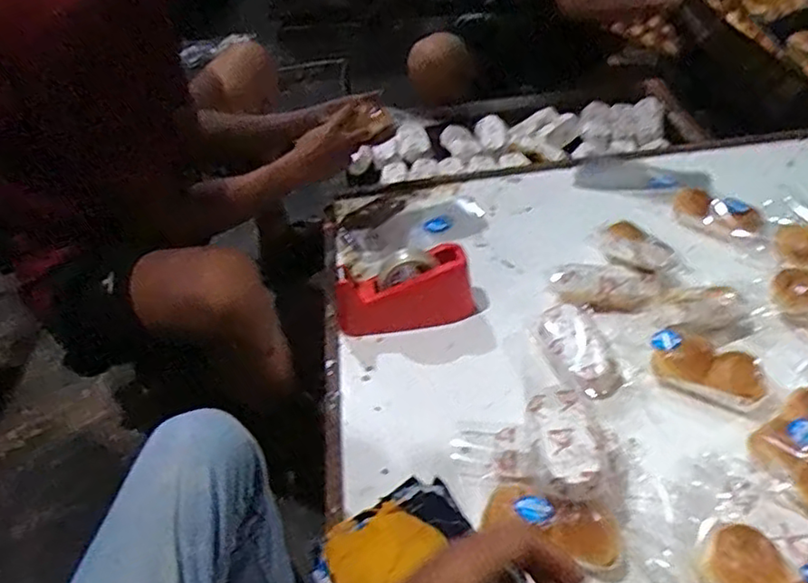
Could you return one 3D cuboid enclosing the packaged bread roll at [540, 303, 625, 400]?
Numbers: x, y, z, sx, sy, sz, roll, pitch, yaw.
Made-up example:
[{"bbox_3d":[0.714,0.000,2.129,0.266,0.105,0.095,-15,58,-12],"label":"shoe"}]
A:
[{"bbox_3d":[0.233,0.079,0.829,0.077,0.047,0.146,-17,44,-13],"label":"packaged bread roll"}]

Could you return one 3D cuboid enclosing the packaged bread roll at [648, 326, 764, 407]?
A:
[{"bbox_3d":[0.384,0.101,0.790,0.142,0.048,0.060,25,51,28],"label":"packaged bread roll"}]

